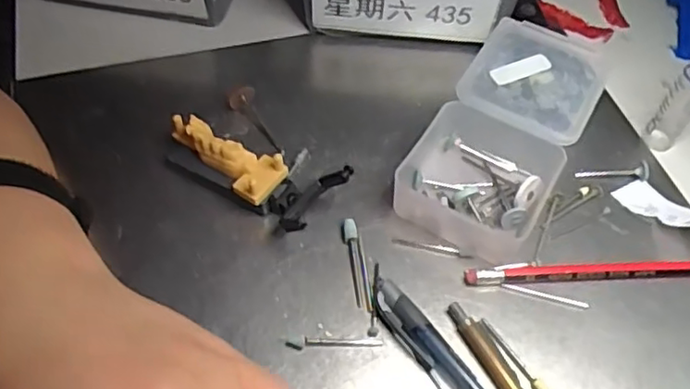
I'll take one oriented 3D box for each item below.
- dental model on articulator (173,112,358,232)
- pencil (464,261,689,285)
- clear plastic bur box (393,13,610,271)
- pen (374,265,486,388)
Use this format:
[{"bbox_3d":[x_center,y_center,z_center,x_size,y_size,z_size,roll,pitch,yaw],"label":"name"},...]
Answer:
[{"bbox_3d":[-0.050,-0.013,0.345,0.098,0.029,0.037,31,59,18],"label":"dental model on articulator"},{"bbox_3d":[0.135,0.040,0.334,0.146,0.007,0.008,-2,55,-4],"label":"pencil"},{"bbox_3d":[0.092,-0.037,0.370,0.076,0.030,0.153,27,58,15],"label":"clear plastic bur box"},{"bbox_3d":[0.056,0.089,0.290,0.016,0.011,0.134,-31,62,-22],"label":"pen"}]

